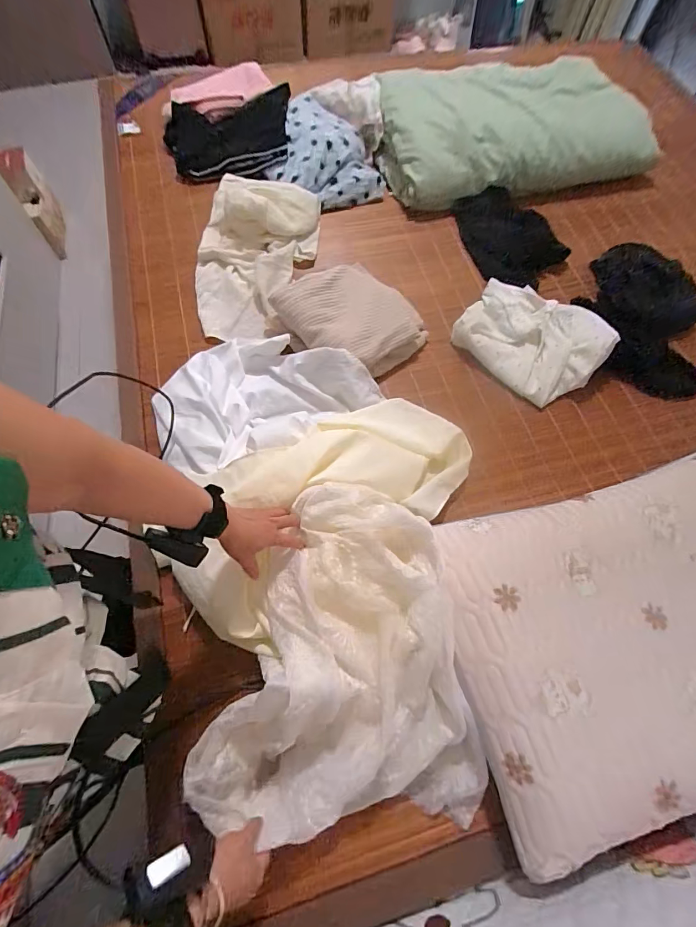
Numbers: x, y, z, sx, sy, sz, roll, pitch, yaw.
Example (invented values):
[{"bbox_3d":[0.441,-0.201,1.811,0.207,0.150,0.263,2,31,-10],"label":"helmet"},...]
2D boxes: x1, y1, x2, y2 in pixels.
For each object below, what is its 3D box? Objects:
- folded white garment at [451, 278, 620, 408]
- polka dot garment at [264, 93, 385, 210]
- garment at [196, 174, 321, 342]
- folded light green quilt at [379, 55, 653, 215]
[{"bbox_3d":[0.369,-0.263,0.827,0.284,0.074,0.212,42,71,15],"label":"folded white garment"},{"bbox_3d":[-0.043,-0.757,0.996,0.286,0.104,0.255,17,67,5],"label":"polka dot garment"},{"bbox_3d":[-0.205,-0.481,0.886,0.258,0.085,0.459,4,66,-1],"label":"garment"},{"bbox_3d":[0.419,-0.845,1.028,0.687,0.139,0.349,-12,67,-7],"label":"folded light green quilt"}]

